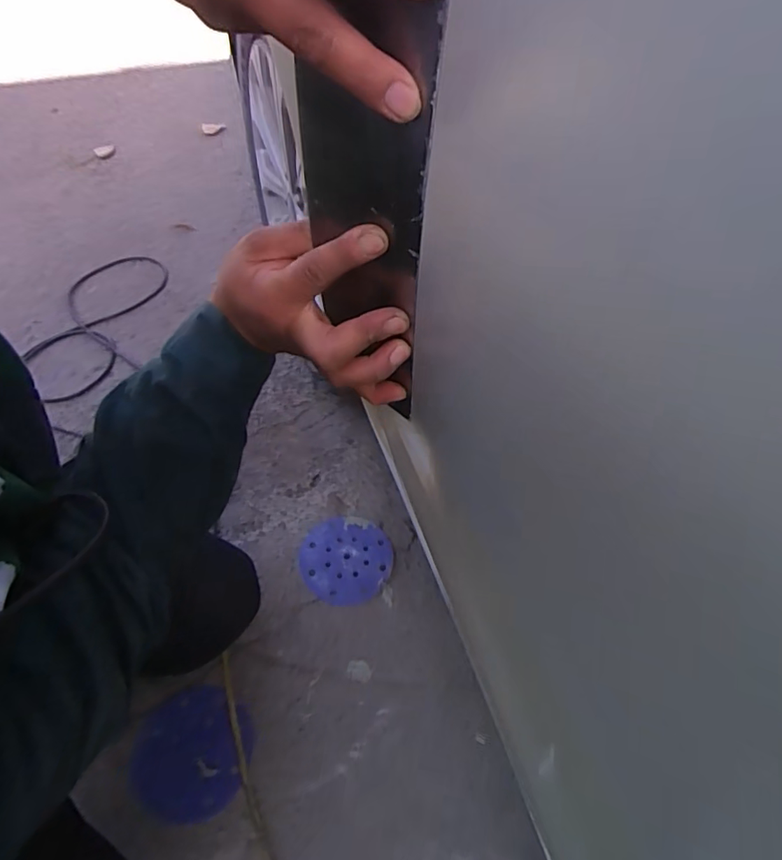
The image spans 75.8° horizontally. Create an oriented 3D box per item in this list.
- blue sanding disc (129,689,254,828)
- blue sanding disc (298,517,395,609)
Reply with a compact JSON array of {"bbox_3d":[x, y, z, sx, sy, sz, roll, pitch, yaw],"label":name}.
[{"bbox_3d":[-0.250,0.407,0.636,0.137,0.010,0.137,16,54,4],"label":"blue sanding disc"},{"bbox_3d":[-0.072,0.203,0.789,0.142,0.008,0.138,-1,53,1],"label":"blue sanding disc"}]

